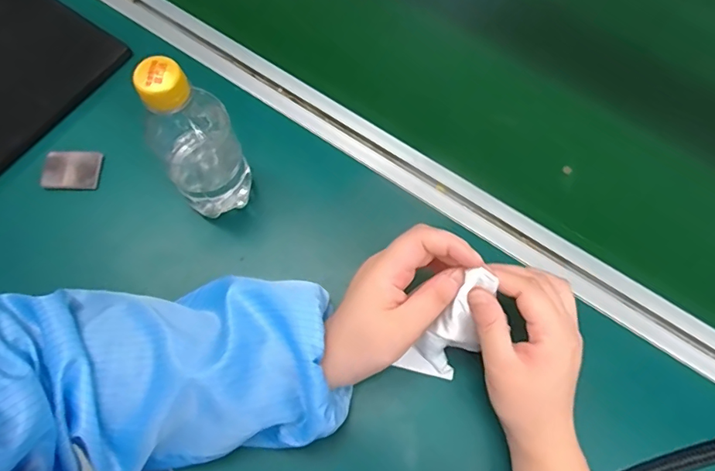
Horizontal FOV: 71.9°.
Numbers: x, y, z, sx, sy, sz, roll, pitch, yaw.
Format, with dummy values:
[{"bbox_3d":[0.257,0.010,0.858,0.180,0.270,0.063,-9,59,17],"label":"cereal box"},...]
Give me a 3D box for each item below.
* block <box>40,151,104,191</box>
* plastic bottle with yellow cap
[{"bbox_3d":[-0.255,-0.057,0.438,0.051,0.009,0.037,3,69,0],"label":"block"},{"bbox_3d":[-0.123,-0.072,0.372,0.061,0.157,0.056,-30,72,-11],"label":"plastic bottle with yellow cap"}]

